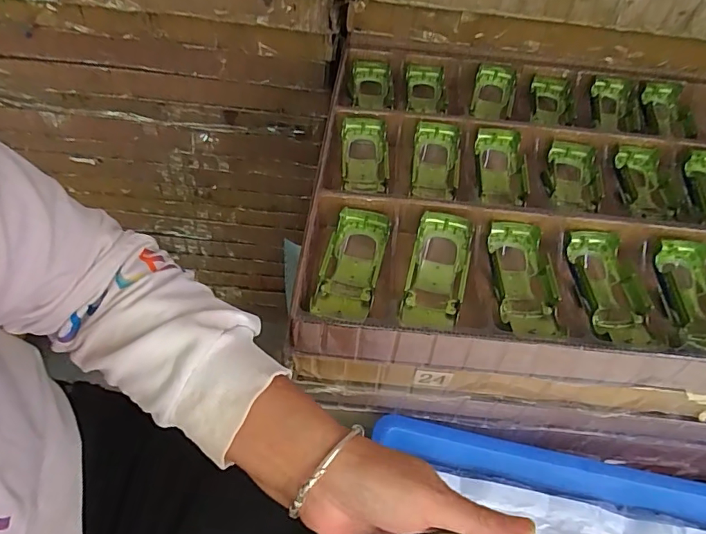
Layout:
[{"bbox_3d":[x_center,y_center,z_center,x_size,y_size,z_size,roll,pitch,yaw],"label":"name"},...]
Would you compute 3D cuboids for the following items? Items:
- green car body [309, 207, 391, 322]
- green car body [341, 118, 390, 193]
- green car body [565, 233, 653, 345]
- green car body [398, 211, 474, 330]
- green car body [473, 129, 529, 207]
[{"bbox_3d":[0.000,-0.005,0.451,0.052,0.031,0.112,12,52,6],"label":"green car body"},{"bbox_3d":[0.013,-0.131,0.547,0.051,0.026,0.094,0,70,-4],"label":"green car body"},{"bbox_3d":[0.242,0.019,0.451,0.058,0.032,0.110,4,52,-1],"label":"green car body"},{"bbox_3d":[0.081,0.004,0.449,0.052,0.029,0.116,14,67,7],"label":"green car body"},{"bbox_3d":[0.171,-0.114,0.547,0.056,0.042,0.089,4,51,0],"label":"green car body"}]

